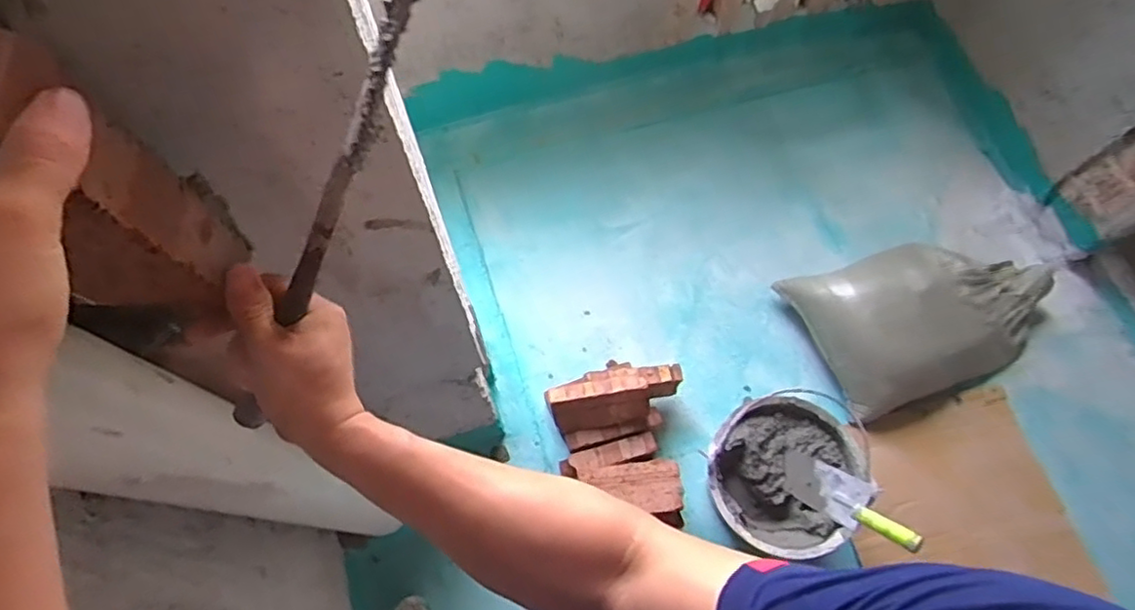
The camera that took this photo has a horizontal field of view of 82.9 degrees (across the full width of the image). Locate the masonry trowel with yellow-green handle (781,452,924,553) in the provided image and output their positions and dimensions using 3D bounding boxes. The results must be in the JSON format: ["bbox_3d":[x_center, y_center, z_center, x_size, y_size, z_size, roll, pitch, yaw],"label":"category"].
[{"bbox_3d":[0.553,0.382,1.249,0.111,0.075,0.285,-41,37,-15],"label":"masonry trowel with yellow-green handle"}]

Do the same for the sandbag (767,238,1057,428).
[{"bbox_3d":[0.906,0.022,1.616,0.625,0.218,0.385,-18,68,-7],"label":"sandbag"}]

